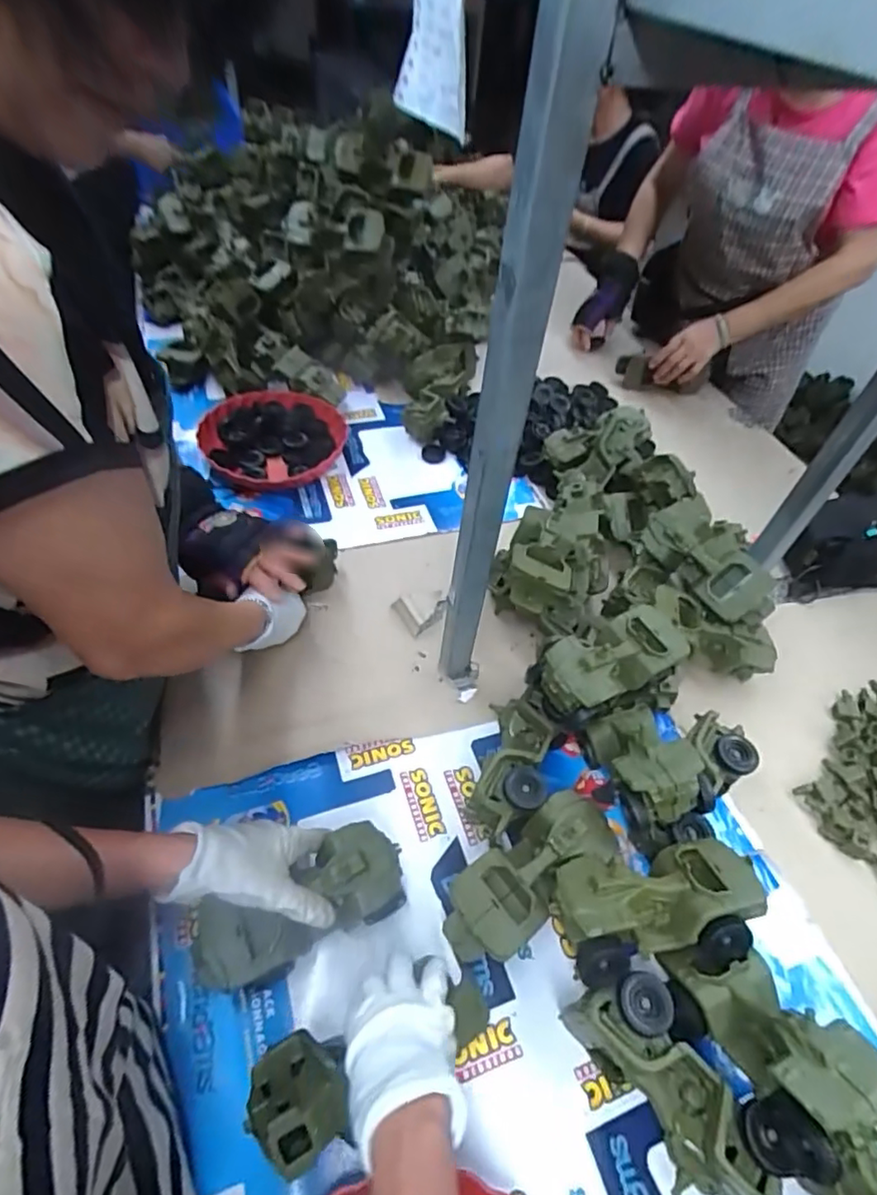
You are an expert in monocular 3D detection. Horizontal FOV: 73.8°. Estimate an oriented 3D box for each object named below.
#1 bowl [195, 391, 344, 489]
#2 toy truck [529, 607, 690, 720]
[{"bbox_3d":[-0.277,-0.262,0.993,0.216,0.067,0.215,3,50,-4],"label":"bowl"},{"bbox_3d":[0.192,0.071,0.651,0.189,0.074,0.088,-20,55,-21],"label":"toy truck"}]

